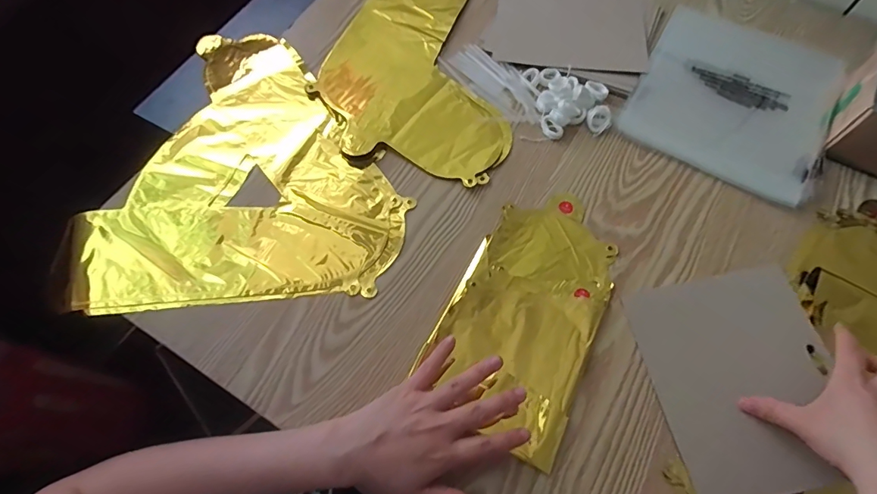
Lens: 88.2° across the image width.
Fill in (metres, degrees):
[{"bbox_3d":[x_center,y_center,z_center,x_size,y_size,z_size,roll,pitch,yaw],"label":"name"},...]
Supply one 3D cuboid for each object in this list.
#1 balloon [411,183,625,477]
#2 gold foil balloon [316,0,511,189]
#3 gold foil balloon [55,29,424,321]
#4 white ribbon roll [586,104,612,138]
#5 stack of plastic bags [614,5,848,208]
[{"bbox_3d":[0.090,0.055,0.444,0.140,0.009,0.249,26,68,10],"label":"balloon"},{"bbox_3d":[-0.012,-0.272,0.583,0.225,0.009,0.405,9,66,3],"label":"gold foil balloon"},{"bbox_3d":[-0.216,-0.105,0.518,0.329,0.022,0.349,-4,66,-3],"label":"gold foil balloon"},{"bbox_3d":[0.186,-0.148,0.524,0.028,0.011,0.042,36,70,14],"label":"white ribbon roll"},{"bbox_3d":[0.350,-0.179,0.535,0.209,0.021,0.216,28,69,11],"label":"stack of plastic bags"}]

